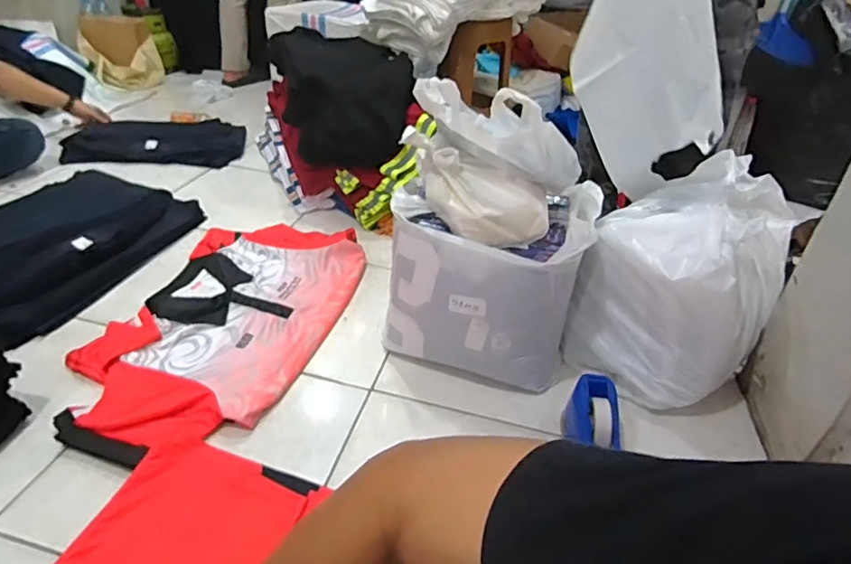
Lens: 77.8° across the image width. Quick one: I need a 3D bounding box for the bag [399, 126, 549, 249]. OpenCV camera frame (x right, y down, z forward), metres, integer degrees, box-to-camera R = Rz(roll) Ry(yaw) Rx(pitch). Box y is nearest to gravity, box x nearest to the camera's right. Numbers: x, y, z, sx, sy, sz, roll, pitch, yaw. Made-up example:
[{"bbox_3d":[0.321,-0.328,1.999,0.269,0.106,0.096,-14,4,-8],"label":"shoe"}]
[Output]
[{"bbox_3d":[0.075,-0.147,0.885,0.271,0.118,0.088,34,42,11],"label":"bag"}]

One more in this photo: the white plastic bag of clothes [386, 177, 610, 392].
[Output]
[{"bbox_3d":[0.115,0.003,0.982,0.359,0.288,0.244,6,35,2],"label":"white plastic bag of clothes"}]

